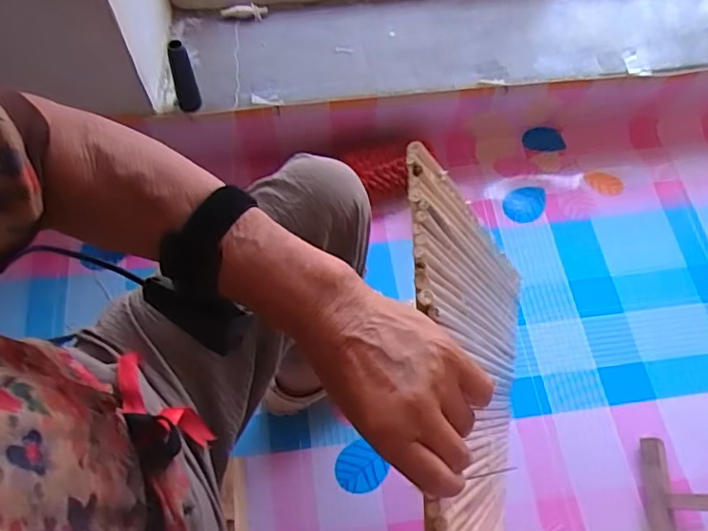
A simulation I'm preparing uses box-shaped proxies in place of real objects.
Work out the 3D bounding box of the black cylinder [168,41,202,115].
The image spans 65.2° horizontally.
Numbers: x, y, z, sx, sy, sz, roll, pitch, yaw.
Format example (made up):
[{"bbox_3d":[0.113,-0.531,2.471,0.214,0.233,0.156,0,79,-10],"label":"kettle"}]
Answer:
[{"bbox_3d":[-0.254,-0.274,0.829,0.035,0.132,0.029,-13,66,-9],"label":"black cylinder"}]

